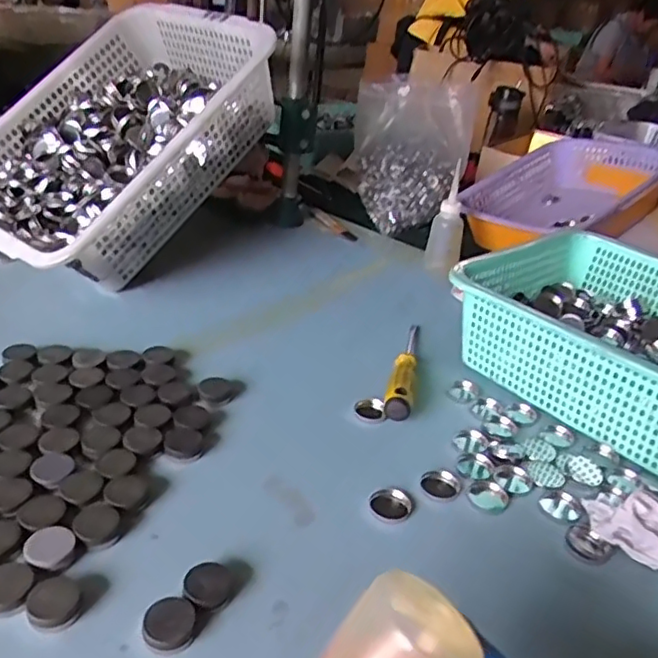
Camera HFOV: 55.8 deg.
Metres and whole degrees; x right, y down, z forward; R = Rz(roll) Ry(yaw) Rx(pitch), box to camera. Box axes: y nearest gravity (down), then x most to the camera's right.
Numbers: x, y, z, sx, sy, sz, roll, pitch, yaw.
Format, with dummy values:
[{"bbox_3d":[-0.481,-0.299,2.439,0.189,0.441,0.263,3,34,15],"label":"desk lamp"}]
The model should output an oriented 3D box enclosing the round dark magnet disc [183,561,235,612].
[{"bbox_3d":[-0.082,0.175,0.423,0.033,0.009,0.033,18,28,-10],"label":"round dark magnet disc"}]

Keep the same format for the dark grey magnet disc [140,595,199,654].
[{"bbox_3d":[-0.101,0.189,0.397,0.032,0.013,0.032,6,29,-3],"label":"dark grey magnet disc"}]

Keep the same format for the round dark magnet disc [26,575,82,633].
[{"bbox_3d":[-0.179,0.176,0.403,0.031,0.009,0.037,-8,33,-26],"label":"round dark magnet disc"}]

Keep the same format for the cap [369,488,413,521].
[{"bbox_3d":[0.051,0.146,0.516,0.034,0.008,0.031,6,29,-3],"label":"cap"}]

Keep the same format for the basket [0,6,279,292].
[{"bbox_3d":[-0.305,-0.260,0.857,0.355,0.113,0.425,28,67,28],"label":"basket"}]

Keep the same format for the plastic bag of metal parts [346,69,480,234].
[{"bbox_3d":[0.137,-0.299,1.072,0.201,0.223,0.183,9,29,2],"label":"plastic bag of metal parts"}]

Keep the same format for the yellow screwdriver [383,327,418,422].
[{"bbox_3d":[0.084,0.035,0.685,0.027,0.031,0.195,11,29,6],"label":"yellow screwdriver"}]

